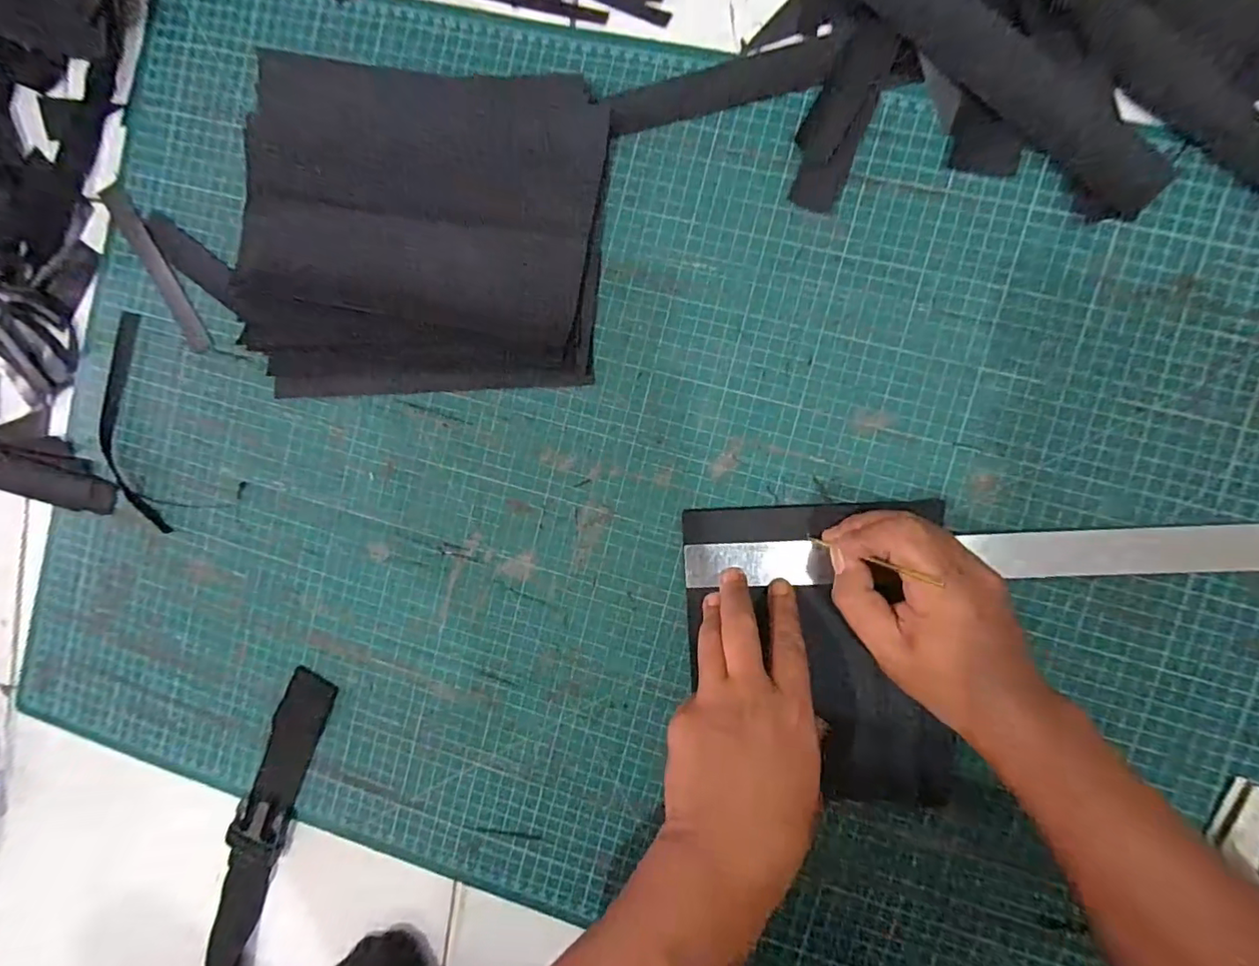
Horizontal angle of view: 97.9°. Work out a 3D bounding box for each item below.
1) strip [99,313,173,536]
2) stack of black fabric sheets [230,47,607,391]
[{"bbox_3d":[-0.387,-0.044,0.421,0.048,0.006,0.166,-5,92,8],"label":"strip"},{"bbox_3d":[-0.147,-0.169,0.375,0.254,0.019,0.213,5,93,8],"label":"stack of black fabric sheets"}]

